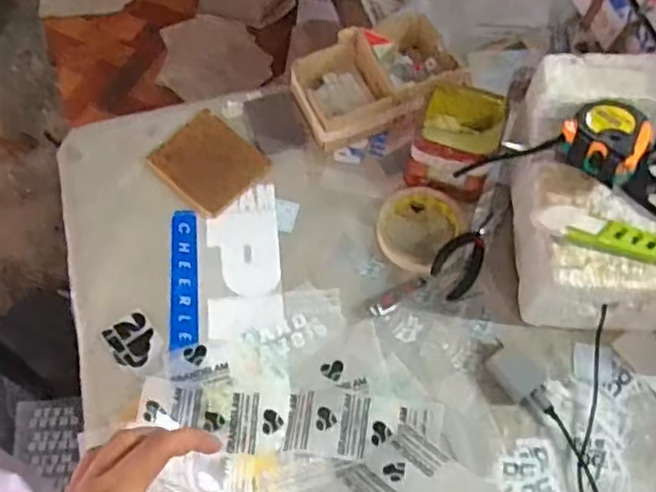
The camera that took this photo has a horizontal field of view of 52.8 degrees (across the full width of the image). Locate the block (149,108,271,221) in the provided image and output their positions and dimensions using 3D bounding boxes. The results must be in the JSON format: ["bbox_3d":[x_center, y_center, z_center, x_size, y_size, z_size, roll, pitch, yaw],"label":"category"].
[{"bbox_3d":[-0.135,-0.095,0.750,0.110,0.010,0.098,38,67,16],"label":"block"}]

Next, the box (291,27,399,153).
[{"bbox_3d":[0.019,-0.177,0.768,0.106,0.055,0.109,-23,66,-14],"label":"box"}]

